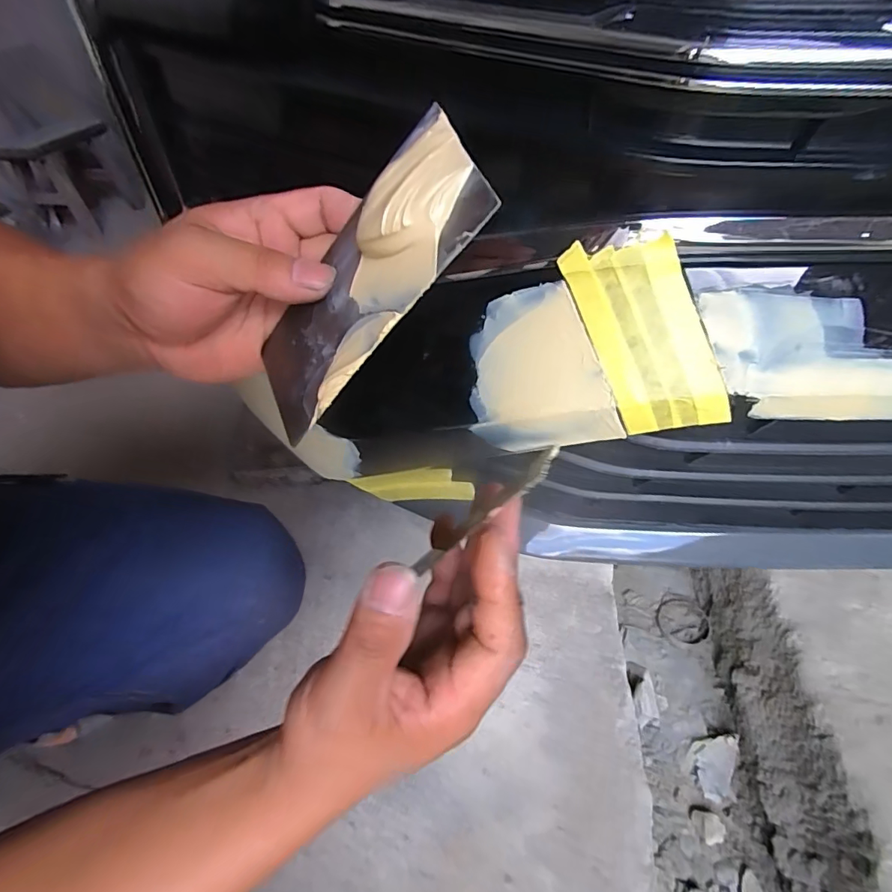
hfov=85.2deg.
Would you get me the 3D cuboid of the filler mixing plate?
[{"bbox_3d":[-0.038,-0.068,0.205,0.020,0.132,0.070,24,30,-40],"label":"filler mixing plate"}]

